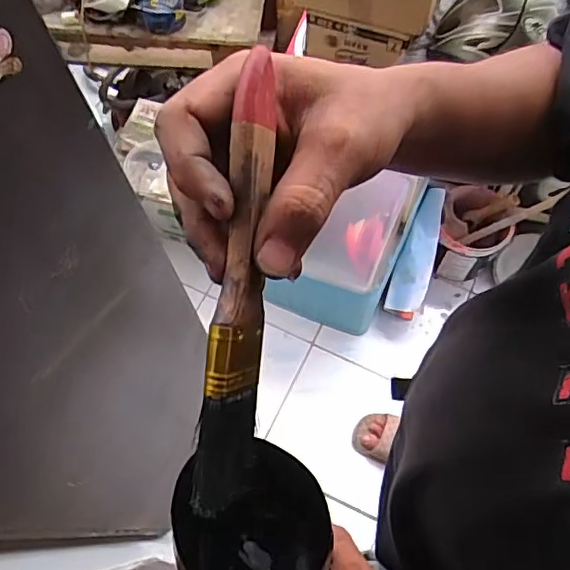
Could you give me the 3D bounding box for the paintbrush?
[{"bbox_3d":[-0.016,0.003,0.216,0.026,0.008,0.165,4,95,-41],"label":"paintbrush"}]

